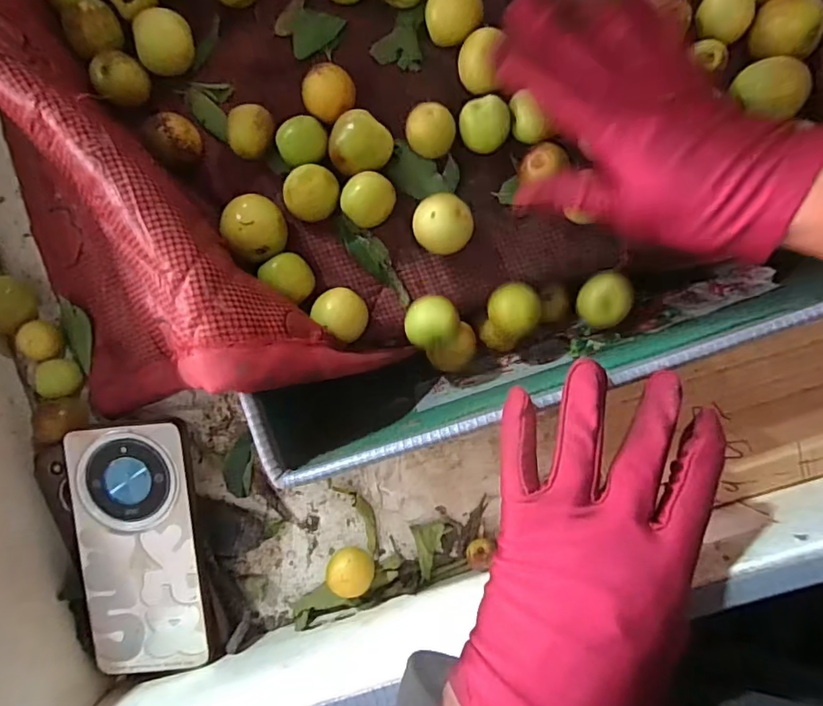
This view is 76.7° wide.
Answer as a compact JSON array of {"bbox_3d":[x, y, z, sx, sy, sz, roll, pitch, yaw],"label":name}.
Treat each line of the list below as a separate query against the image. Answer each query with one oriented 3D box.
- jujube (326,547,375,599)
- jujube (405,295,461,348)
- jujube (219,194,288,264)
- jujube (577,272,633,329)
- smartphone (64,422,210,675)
[{"bbox_3d":[-0.040,0.147,0.354,0.031,0.028,0.026,28,88,5],"label":"jujube"},{"bbox_3d":[0.014,-0.019,0.345,0.033,0.029,0.033,0,86,4],"label":"jujube"},{"bbox_3d":[-0.100,-0.080,0.337,0.038,0.035,0.038,0,86,4],"label":"jujube"},{"bbox_3d":[0.134,-0.035,0.367,0.032,0.035,0.035,0,86,4],"label":"jujube"},{"bbox_3d":[-0.181,0.131,0.346,0.077,0.009,0.164,-4,95,-1],"label":"smartphone"}]

